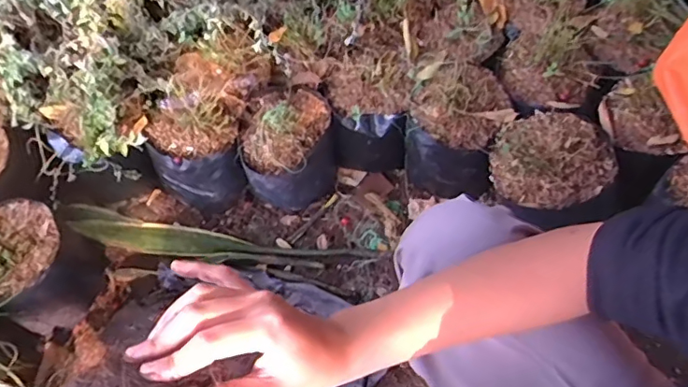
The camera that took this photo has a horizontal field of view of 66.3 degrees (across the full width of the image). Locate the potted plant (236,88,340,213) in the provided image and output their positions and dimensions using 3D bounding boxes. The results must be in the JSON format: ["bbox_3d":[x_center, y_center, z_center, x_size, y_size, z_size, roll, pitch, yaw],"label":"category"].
[{"bbox_3d":[-0.092,-0.070,0.849,0.155,0.181,0.135,-35,67,-21],"label":"potted plant"}]

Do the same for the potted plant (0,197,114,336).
[{"bbox_3d":[-0.440,0.096,0.734,0.138,0.181,0.149,17,60,8],"label":"potted plant"}]

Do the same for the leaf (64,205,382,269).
[{"bbox_3d":[-0.195,0.082,0.840,0.493,0.048,0.061,8,59,2],"label":"leaf"}]

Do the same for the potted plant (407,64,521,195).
[{"bbox_3d":[0.169,-0.097,0.826,0.143,0.178,0.159,10,59,3],"label":"potted plant"}]

